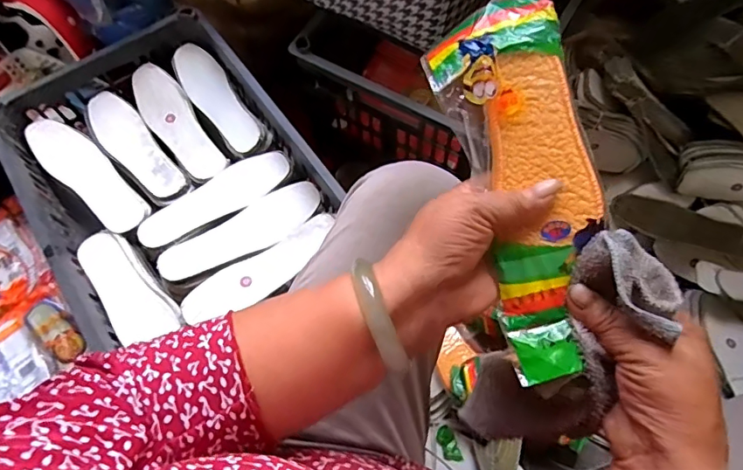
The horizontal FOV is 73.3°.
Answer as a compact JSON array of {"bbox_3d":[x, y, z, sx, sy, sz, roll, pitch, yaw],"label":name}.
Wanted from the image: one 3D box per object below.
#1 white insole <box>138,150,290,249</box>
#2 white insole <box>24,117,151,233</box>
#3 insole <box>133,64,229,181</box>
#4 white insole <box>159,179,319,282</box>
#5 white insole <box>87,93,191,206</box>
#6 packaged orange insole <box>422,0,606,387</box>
[{"bbox_3d":[-0.217,-0.051,0.697,0.217,0.009,0.072,-34,69,-11],"label":"white insole"},{"bbox_3d":[-0.402,-0.090,0.704,0.227,0.028,0.069,38,73,17],"label":"white insole"},{"bbox_3d":[-0.291,-0.169,0.747,0.069,0.028,0.215,-37,69,-12],"label":"insole"},{"bbox_3d":[-0.173,-0.003,0.669,0.219,0.010,0.069,-30,68,-9],"label":"white insole"},{"bbox_3d":[-0.349,-0.127,0.731,0.067,0.008,0.224,-39,70,-13],"label":"white insole"},{"bbox_3d":[0.095,-0.038,0.319,0.088,0.021,0.247,-6,82,1],"label":"packaged orange insole"}]

